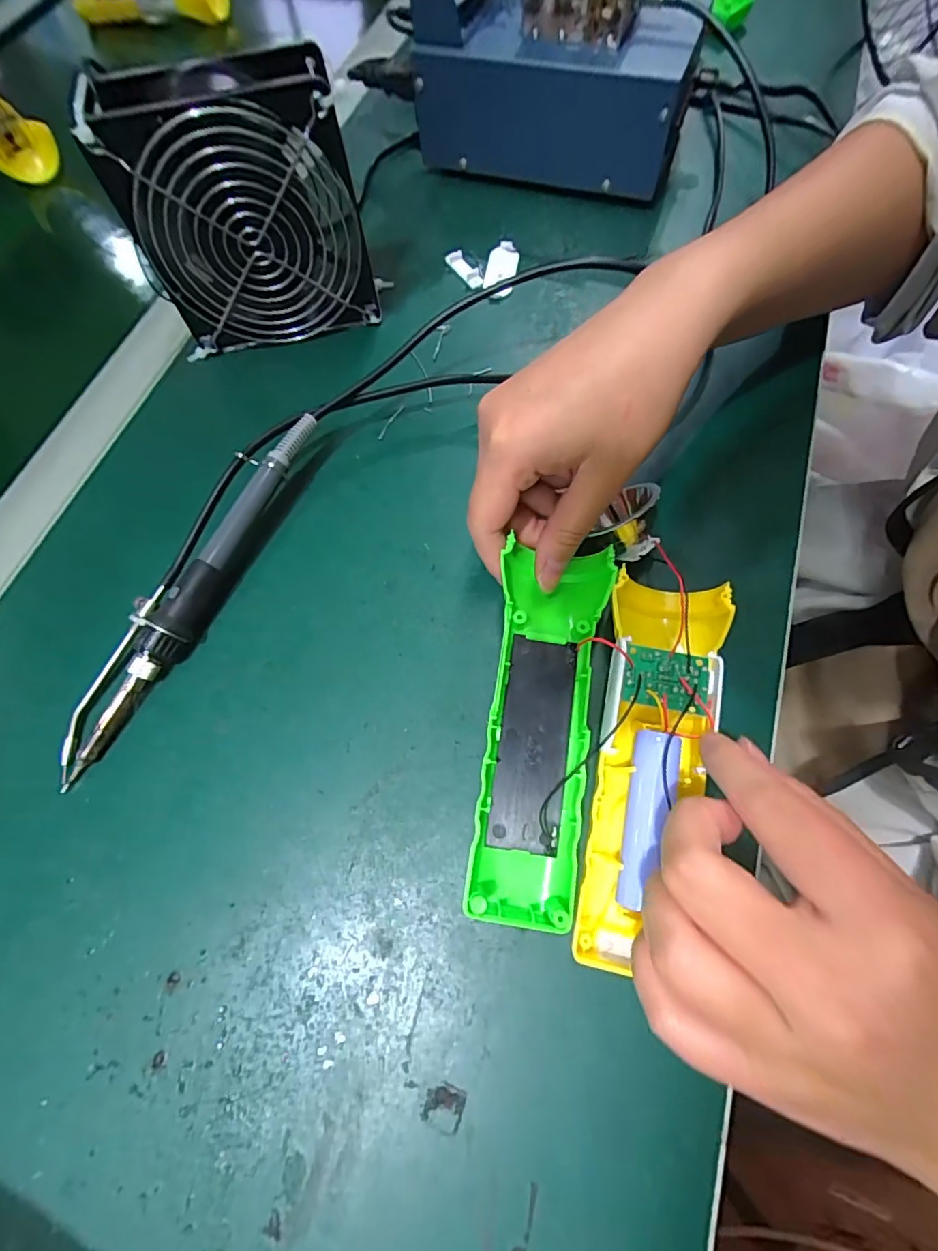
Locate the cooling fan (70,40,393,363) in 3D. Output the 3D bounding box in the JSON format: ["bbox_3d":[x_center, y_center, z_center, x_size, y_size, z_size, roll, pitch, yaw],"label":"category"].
[{"bbox_3d":[-0.122,-0.229,0.289,0.119,0.122,0.046,-14,68,-3],"label":"cooling fan"}]

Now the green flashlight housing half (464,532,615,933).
[{"bbox_3d":[0.031,0.041,0.227,0.045,0.022,0.160,9,74,6],"label":"green flashlight housing half"}]

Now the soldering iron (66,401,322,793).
[{"bbox_3d":[-0.143,-0.022,0.262,0.032,0.029,0.204,22,71,11],"label":"soldering iron"}]

